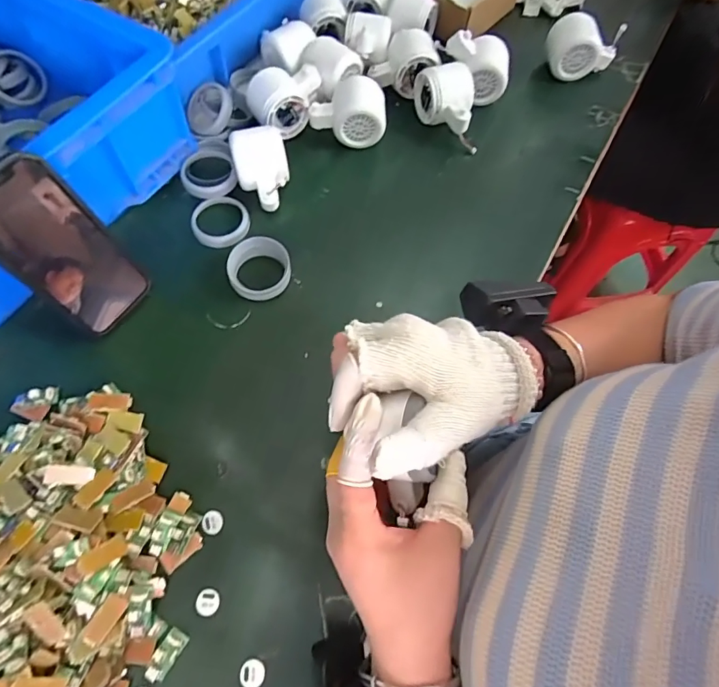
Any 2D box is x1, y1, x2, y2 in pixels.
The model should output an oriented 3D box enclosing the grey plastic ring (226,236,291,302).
[{"bbox_3d":[-0.096,-0.072,0.442,0.060,0.020,0.058,1,66,-2],"label":"grey plastic ring"}]

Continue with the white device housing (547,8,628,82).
[{"bbox_3d":[0.289,-0.376,0.580,0.091,0.051,0.057,5,66,-1],"label":"white device housing"}]

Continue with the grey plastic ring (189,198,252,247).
[{"bbox_3d":[-0.142,-0.125,0.472,0.057,0.010,0.053,1,66,-2],"label":"grey plastic ring"}]

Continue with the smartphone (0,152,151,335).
[{"bbox_3d":[-0.238,-0.074,0.373,0.006,0.148,0.077,20,66,32],"label":"smartphone"}]

